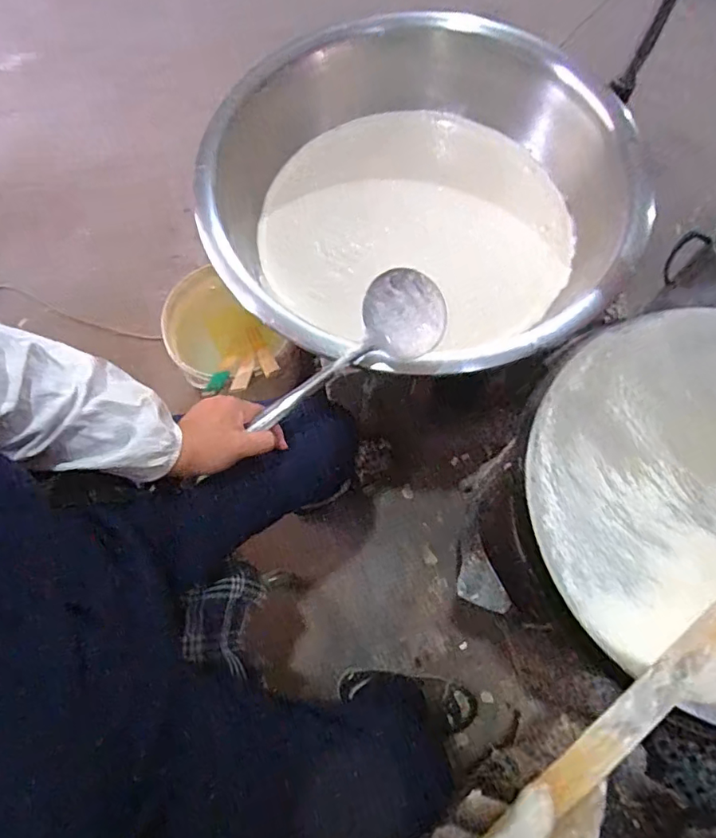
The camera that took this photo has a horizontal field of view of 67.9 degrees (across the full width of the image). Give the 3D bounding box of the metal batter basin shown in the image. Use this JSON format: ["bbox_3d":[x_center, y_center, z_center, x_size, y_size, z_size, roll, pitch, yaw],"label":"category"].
[{"bbox_3d":[0.099,-0.330,0.821,0.567,0.223,0.641,-2,70,-1],"label":"metal batter basin"}]

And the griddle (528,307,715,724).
[{"bbox_3d":[0.353,0.074,0.483,0.372,0.030,0.357,0,70,0],"label":"griddle"}]

